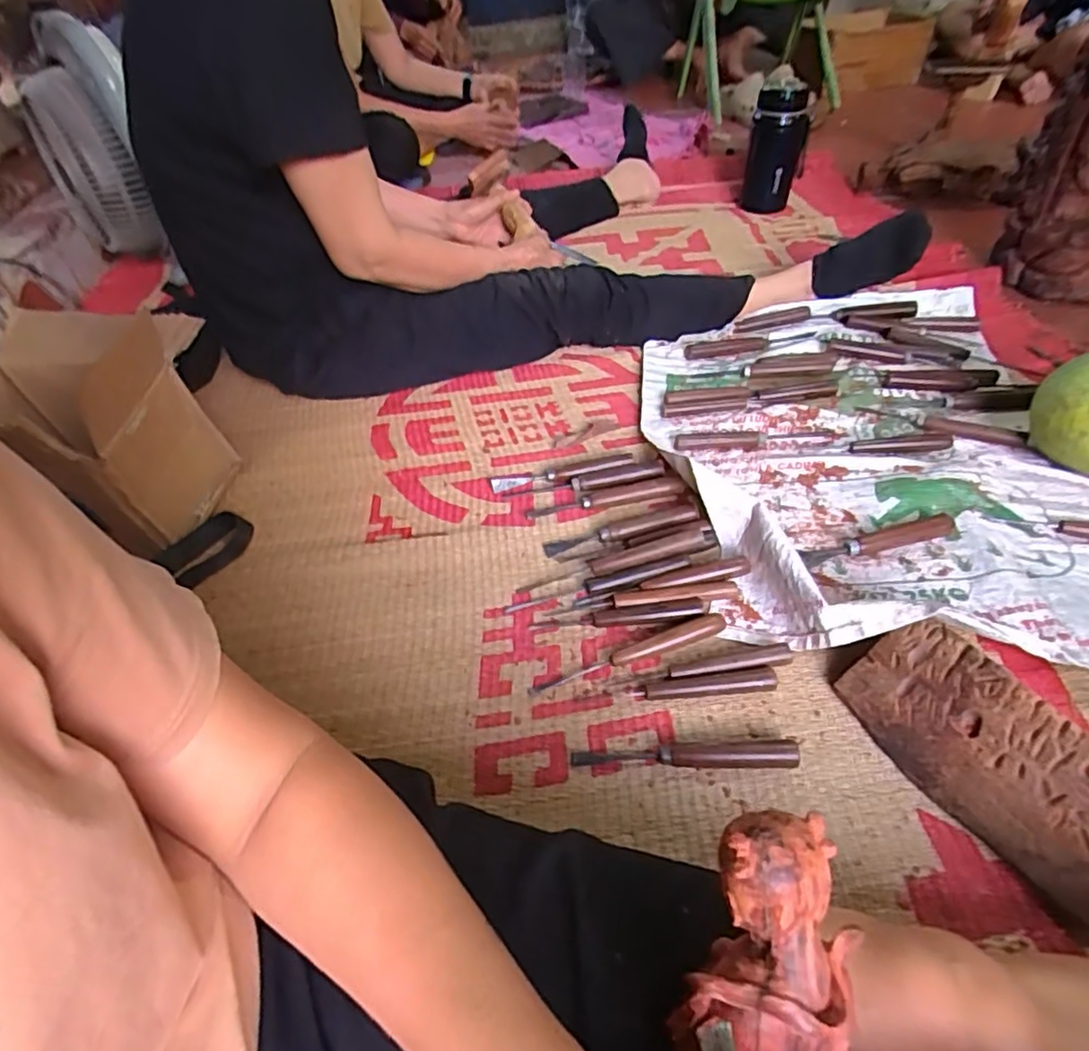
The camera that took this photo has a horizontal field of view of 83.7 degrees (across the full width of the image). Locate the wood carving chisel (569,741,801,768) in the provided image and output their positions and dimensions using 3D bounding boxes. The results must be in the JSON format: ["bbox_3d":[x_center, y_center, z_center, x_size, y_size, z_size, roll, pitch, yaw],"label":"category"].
[{"bbox_3d":[0.110,0.182,0.486,0.174,0.020,0.021,1,47,7],"label":"wood carving chisel"}]

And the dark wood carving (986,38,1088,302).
[{"bbox_3d":[0.781,-0.556,0.855,0.131,0.406,0.136,25,54,27],"label":"dark wood carving"}]

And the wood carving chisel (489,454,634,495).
[{"bbox_3d":[0.020,-0.064,0.728,0.171,0.013,0.024,-9,46,-3],"label":"wood carving chisel"}]

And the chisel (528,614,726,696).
[{"bbox_3d":[0.077,0.117,0.551,0.188,0.014,0.017,-17,47,-10],"label":"chisel"}]

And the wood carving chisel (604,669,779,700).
[{"bbox_3d":[0.127,0.139,0.526,0.142,0.017,0.014,-4,46,2],"label":"wood carving chisel"}]

